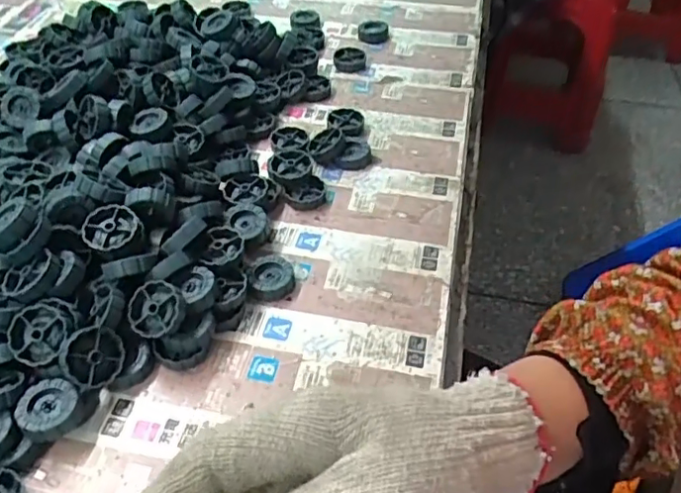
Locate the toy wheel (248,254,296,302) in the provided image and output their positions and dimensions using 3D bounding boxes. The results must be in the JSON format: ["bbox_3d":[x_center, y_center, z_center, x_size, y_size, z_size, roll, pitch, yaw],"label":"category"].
[{"bbox_3d":[-0.055,0.024,0.471,0.035,0.013,0.042,-6,48,-5],"label":"toy wheel"}]

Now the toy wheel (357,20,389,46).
[{"bbox_3d":[0.038,-0.249,0.678,0.036,0.013,0.038,2,48,3],"label":"toy wheel"}]

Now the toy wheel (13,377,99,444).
[{"bbox_3d":[-0.185,0.109,0.382,0.039,0.028,0.038,0,48,0],"label":"toy wheel"}]

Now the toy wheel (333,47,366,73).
[{"bbox_3d":[0.010,-0.208,0.655,0.036,0.014,0.036,0,48,0],"label":"toy wheel"}]

